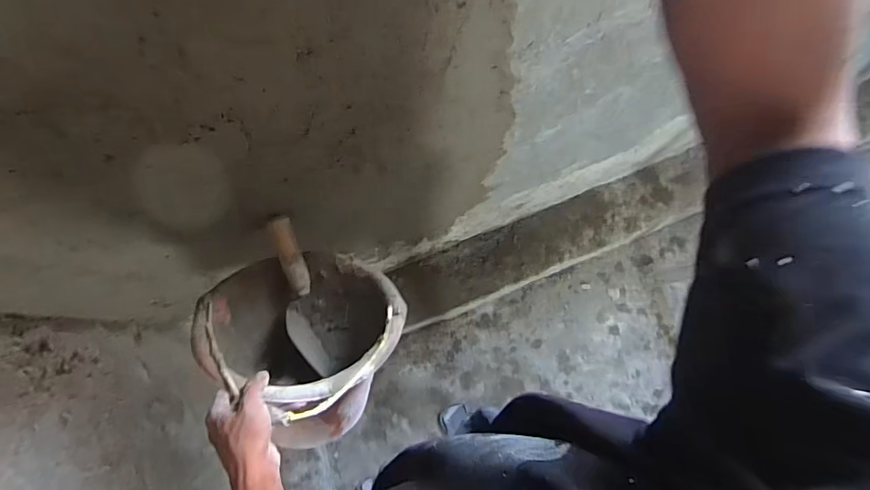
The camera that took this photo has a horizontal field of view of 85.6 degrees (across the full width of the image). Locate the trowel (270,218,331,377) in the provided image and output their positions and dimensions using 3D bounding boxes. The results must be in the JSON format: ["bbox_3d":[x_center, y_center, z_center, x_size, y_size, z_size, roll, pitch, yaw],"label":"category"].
[{"bbox_3d":[-0.223,0.088,0.767,0.045,0.078,0.264,-10,101,-2],"label":"trowel"}]

